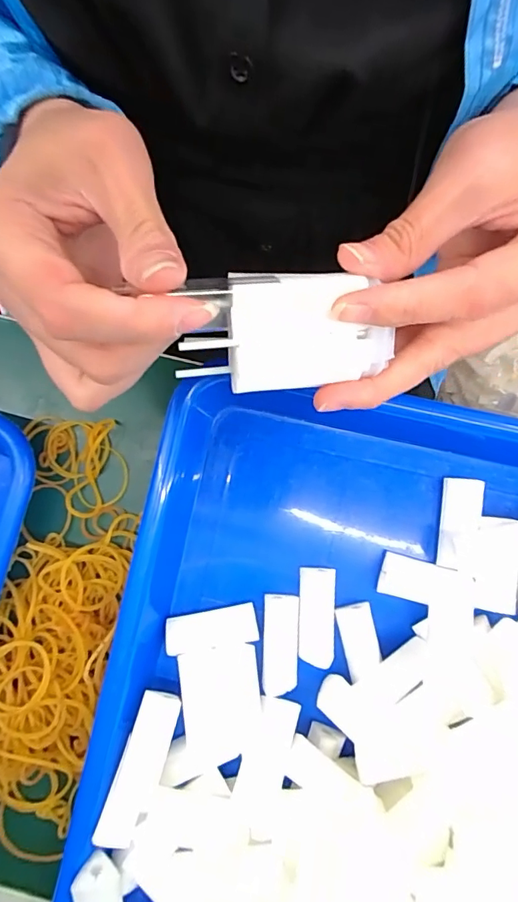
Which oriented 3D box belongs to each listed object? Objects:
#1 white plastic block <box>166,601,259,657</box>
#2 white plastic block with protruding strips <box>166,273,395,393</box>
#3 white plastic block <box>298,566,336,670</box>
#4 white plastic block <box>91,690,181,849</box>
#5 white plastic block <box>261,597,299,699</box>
[{"bbox_3d":[-0.025,0.091,0.241,0.046,0.006,0.018,-11,87,1],"label":"white plastic block"},{"bbox_3d":[0.009,-0.039,0.157,0.066,0.010,0.038,-3,111,-9],"label":"white plastic block with protruding strips"},{"bbox_3d":[0.029,0.084,0.239,0.018,0.005,0.048,1,87,16],"label":"white plastic block"},{"bbox_3d":[-0.057,0.152,0.226,0.020,0.008,0.069,17,88,3],"label":"white plastic block"},{"bbox_3d":[0.011,0.097,0.238,0.017,0.012,0.046,2,79,0],"label":"white plastic block"}]

